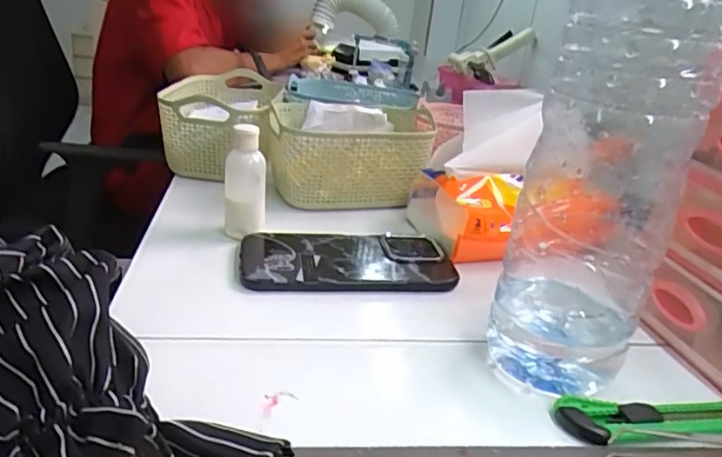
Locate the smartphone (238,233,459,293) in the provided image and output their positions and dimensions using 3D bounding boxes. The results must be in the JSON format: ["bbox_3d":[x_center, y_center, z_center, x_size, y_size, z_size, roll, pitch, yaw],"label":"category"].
[{"bbox_3d":[-0.012,0.027,0.464,0.170,0.016,0.083,1,24,-12],"label":"smartphone"}]

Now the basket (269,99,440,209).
[{"bbox_3d":[-0.013,-0.079,0.602,0.159,0.083,0.134,0,24,-13],"label":"basket"}]

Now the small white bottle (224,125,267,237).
[{"bbox_3d":[-0.098,-0.036,0.473,0.031,0.098,0.029,-2,25,-18],"label":"small white bottle"}]

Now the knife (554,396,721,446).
[{"bbox_3d":[0.181,0.111,0.324,0.136,0.008,0.030,3,24,-8],"label":"knife"}]

